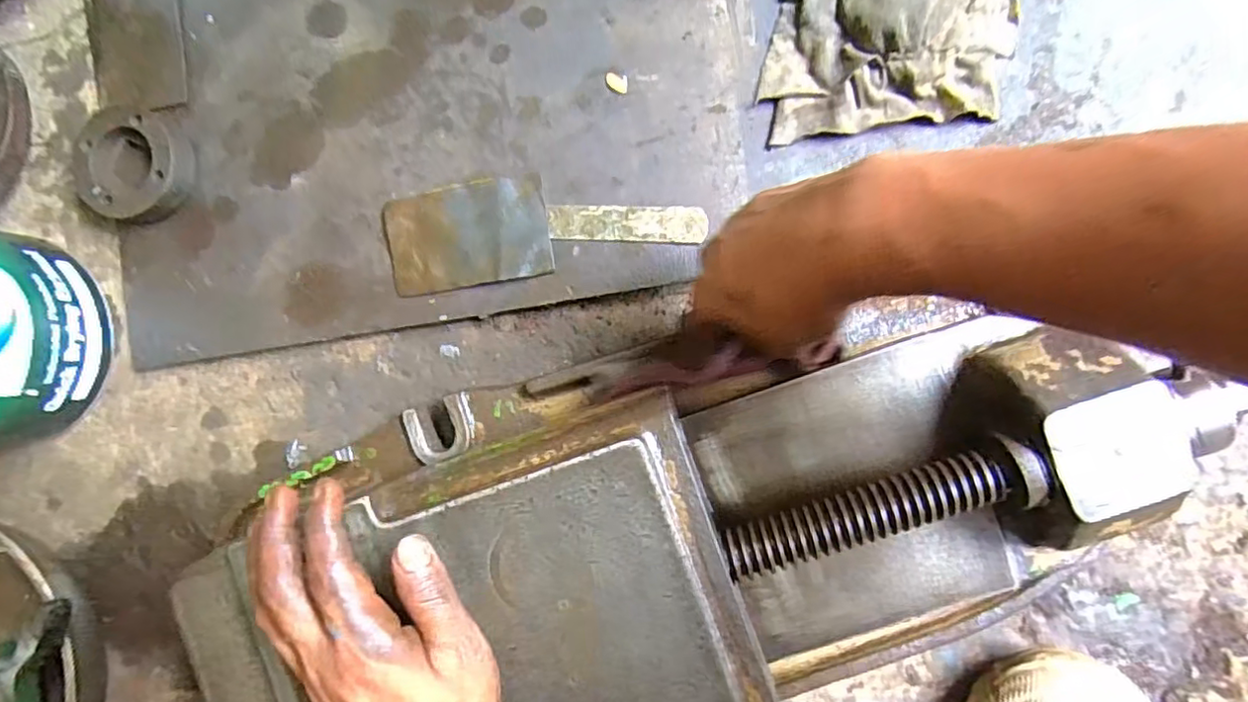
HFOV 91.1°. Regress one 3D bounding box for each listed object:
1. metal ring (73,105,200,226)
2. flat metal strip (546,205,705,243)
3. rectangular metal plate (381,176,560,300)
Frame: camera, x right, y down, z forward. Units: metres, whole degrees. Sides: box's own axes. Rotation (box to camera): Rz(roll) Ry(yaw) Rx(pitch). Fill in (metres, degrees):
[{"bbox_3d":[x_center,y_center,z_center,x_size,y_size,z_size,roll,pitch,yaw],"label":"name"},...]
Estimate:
[{"bbox_3d":[-0.358,-0.136,0.448,0.081,0.025,0.079,0,90,8],"label":"metal ring"},{"bbox_3d":[0.002,-0.087,0.418,0.108,0.004,0.023,3,90,8],"label":"flat metal strip"},{"bbox_3d":[-0.110,-0.081,0.429,0.115,0.005,0.072,-9,86,8],"label":"rectangular metal plate"}]

